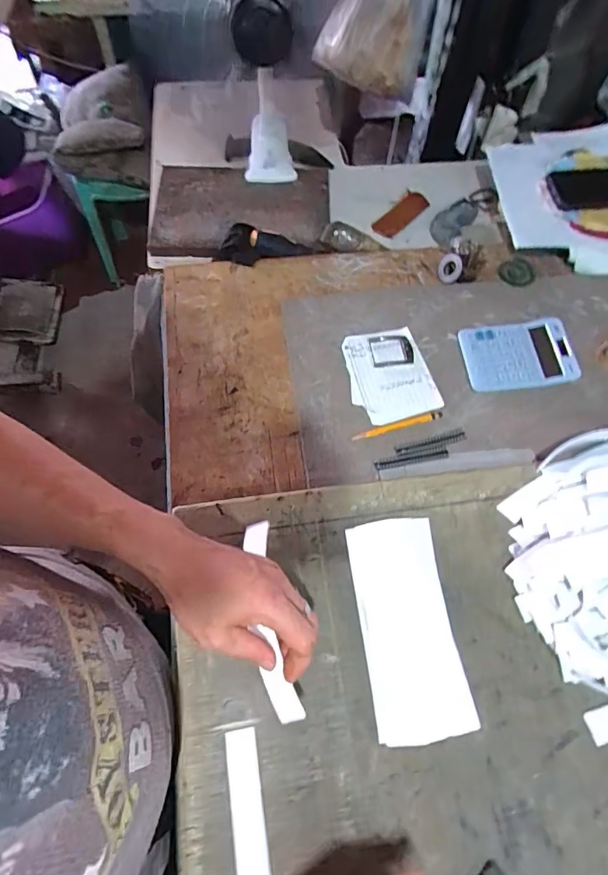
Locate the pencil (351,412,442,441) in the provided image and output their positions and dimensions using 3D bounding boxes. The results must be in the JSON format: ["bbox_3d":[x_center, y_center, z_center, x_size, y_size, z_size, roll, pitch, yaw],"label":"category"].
[{"bbox_3d":[0.115,-0.015,0.575,0.117,0.004,0.009,-14,64,-8],"label":"pencil"}]

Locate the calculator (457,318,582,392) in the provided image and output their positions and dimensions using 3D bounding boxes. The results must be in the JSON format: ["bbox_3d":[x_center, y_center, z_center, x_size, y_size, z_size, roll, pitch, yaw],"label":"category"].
[{"bbox_3d":[0.281,-0.110,0.616,0.135,0.025,0.098,-3,63,-3],"label":"calculator"}]

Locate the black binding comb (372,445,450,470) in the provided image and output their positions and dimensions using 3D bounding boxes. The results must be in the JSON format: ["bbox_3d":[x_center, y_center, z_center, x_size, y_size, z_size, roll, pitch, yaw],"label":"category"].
[{"bbox_3d":[0.129,0.025,0.558,0.091,0.005,0.016,-11,64,-7],"label":"black binding comb"}]

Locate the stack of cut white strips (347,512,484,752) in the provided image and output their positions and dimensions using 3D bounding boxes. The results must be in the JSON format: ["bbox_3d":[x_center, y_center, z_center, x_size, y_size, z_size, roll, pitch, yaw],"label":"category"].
[{"bbox_3d":[0.101,0.180,0.457,0.090,0.018,0.194,-4,67,-7],"label":"stack of cut white strips"}]

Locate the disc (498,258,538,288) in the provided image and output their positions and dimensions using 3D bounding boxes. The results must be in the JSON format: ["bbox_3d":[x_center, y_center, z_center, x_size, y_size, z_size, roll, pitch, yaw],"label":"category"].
[{"bbox_3d":[0.319,-0.247,0.700,0.050,0.007,0.056,21,64,9],"label":"disc"}]

